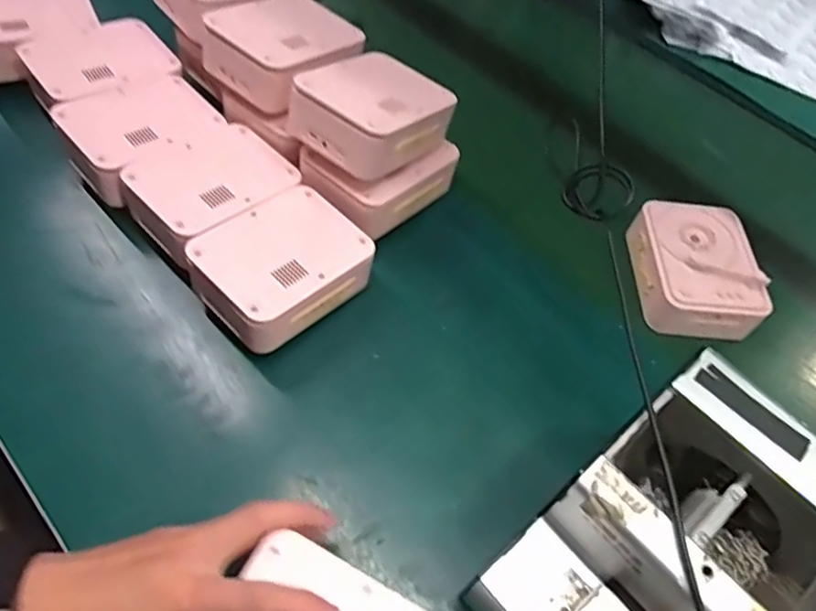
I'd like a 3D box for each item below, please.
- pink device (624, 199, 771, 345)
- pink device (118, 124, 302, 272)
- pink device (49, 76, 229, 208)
[{"bbox_3d":[0.262,-0.036,0.562,0.098,0.037,0.128,0,57,-4],"label":"pink device"},{"bbox_3d":[-0.170,-0.095,0.547,0.104,0.065,0.134,41,60,20],"label":"pink device"},{"bbox_3d":[-0.244,-0.160,0.568,0.135,0.042,0.115,-27,62,-23],"label":"pink device"}]

